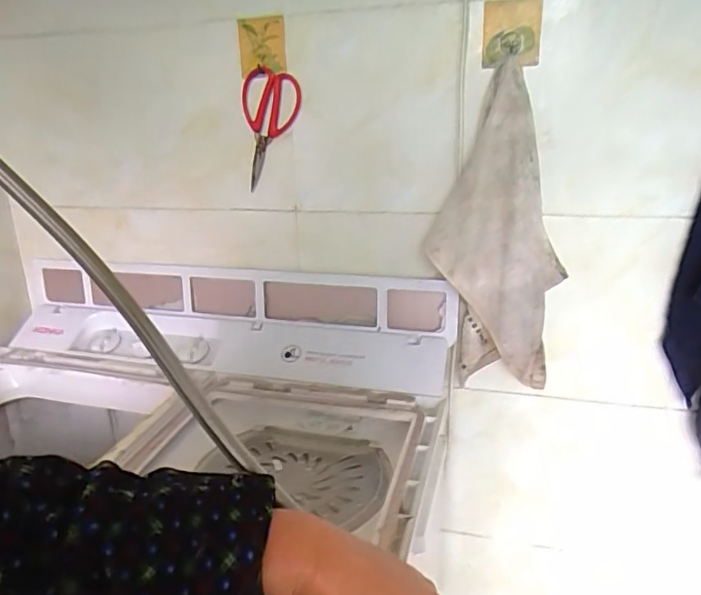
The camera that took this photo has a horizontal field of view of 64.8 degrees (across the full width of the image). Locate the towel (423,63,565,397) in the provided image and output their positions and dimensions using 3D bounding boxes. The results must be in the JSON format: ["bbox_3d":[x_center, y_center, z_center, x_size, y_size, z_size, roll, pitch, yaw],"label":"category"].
[{"bbox_3d":[0.214,-0.081,0.811,0.193,0.426,0.061,0,18,6],"label":"towel"}]

